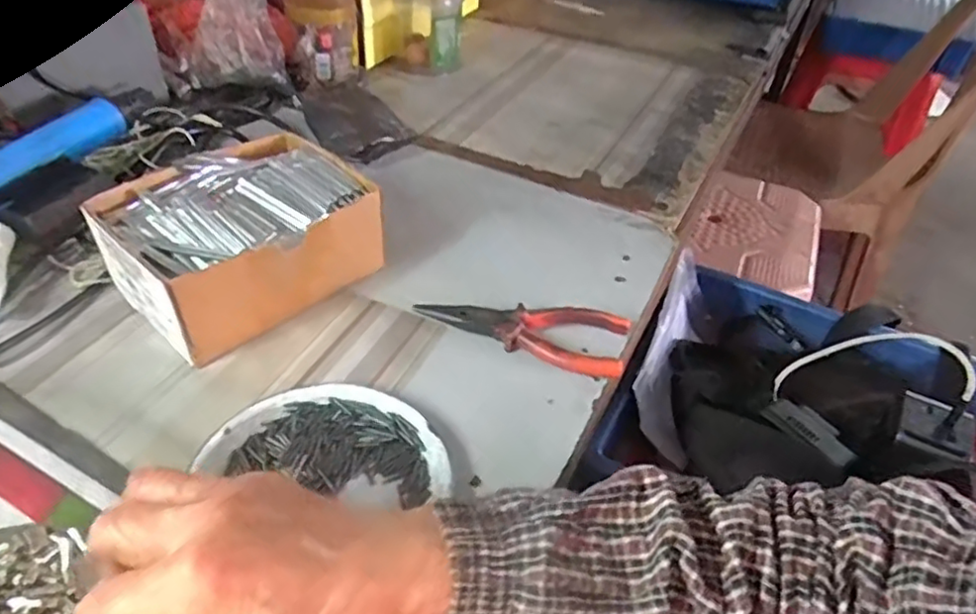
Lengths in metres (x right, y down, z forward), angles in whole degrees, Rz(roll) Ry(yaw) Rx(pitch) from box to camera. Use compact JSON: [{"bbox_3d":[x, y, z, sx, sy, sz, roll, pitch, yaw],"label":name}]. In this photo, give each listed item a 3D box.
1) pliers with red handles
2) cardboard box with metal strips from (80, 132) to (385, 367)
[{"bbox_3d":[0.022,0.015,0.452,0.141,0.018,0.052,13,41,9],"label":"pliers with red handles"},{"bbox_3d":[-0.172,-0.048,0.465,0.162,0.071,0.126,-31,53,-35],"label":"cardboard box with metal strips"}]

